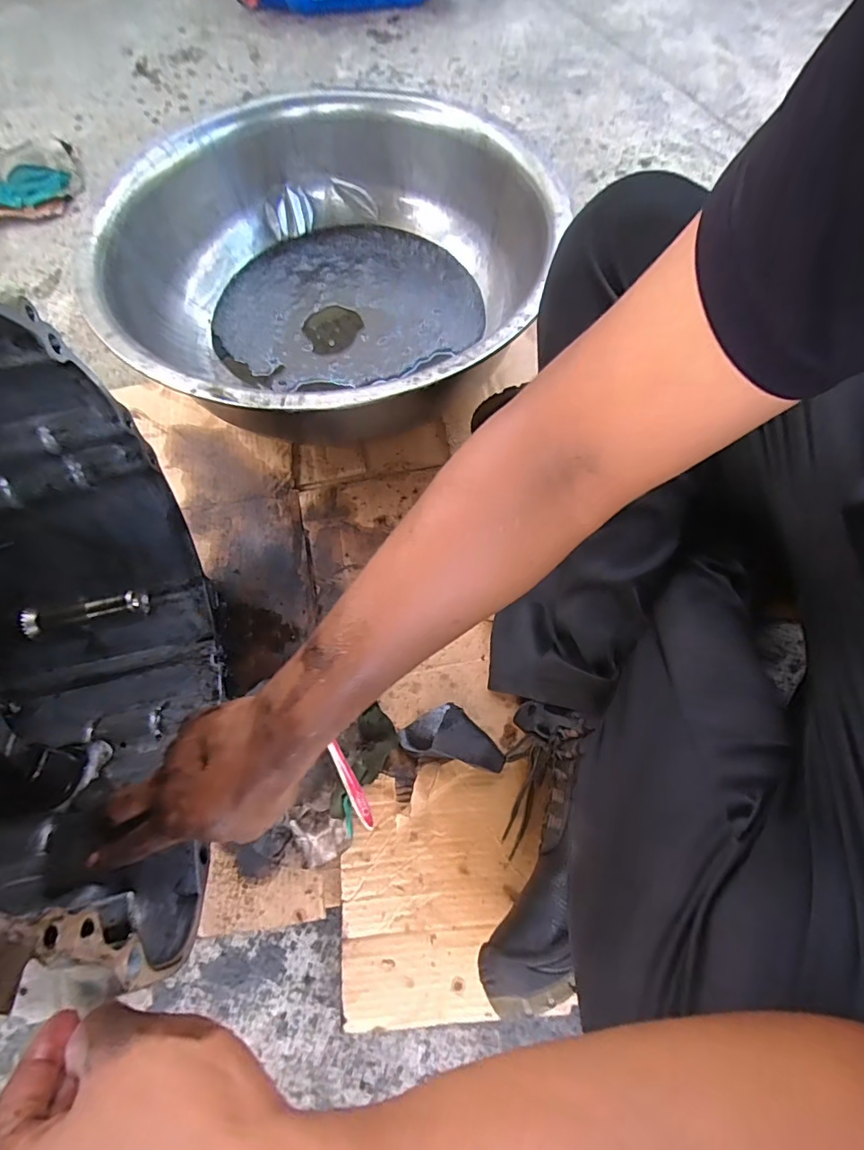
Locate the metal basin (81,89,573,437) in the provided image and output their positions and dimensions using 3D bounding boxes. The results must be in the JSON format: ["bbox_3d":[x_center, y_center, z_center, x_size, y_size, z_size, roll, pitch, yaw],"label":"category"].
[{"bbox_3d":[-0.108,-0.350,0.590,0.462,0.163,0.484,-1,70,2],"label":"metal basin"}]

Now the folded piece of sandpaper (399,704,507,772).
[{"bbox_3d":[0.021,0.147,0.472,0.095,0.039,0.048,12,71,6],"label":"folded piece of sandpaper"}]

